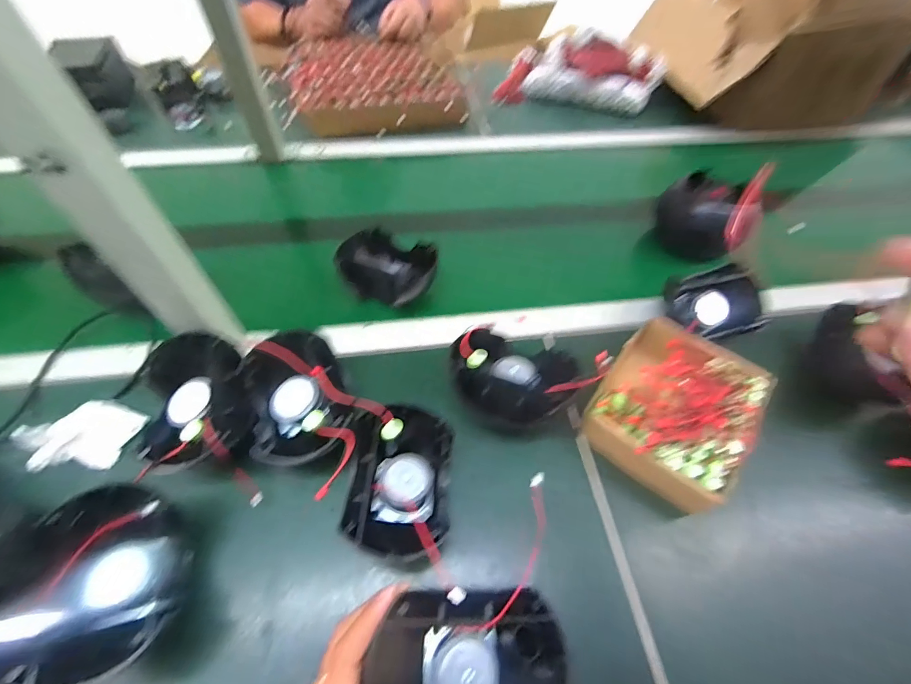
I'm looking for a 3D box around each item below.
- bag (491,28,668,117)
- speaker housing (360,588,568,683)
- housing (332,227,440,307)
[{"bbox_3d":[0.276,-0.620,0.905,0.349,0.078,0.195,7,55,3],"label":"bag"},{"bbox_3d":[0.008,0.229,0.279,0.130,0.054,0.090,1,55,-1],"label":"speaker housing"},{"bbox_3d":[-0.088,-0.102,0.524,0.129,0.050,0.125,1,55,-1],"label":"housing"}]

